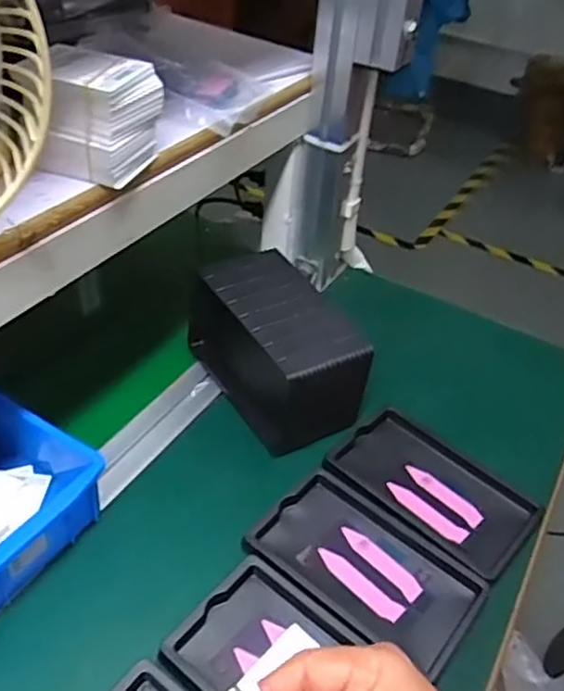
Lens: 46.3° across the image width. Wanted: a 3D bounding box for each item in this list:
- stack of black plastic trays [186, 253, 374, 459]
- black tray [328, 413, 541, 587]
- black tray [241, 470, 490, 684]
[{"bbox_3d":[-0.006,0.001,0.591,0.095,0.101,0.178,-19,45,-26],"label":"stack of black plastic trays"},{"bbox_3d":[0.126,0.118,0.549,0.159,0.016,0.096,31,46,28],"label":"black tray"},{"bbox_3d":[0.064,0.160,0.485,0.155,0.017,0.102,29,45,26],"label":"black tray"}]

